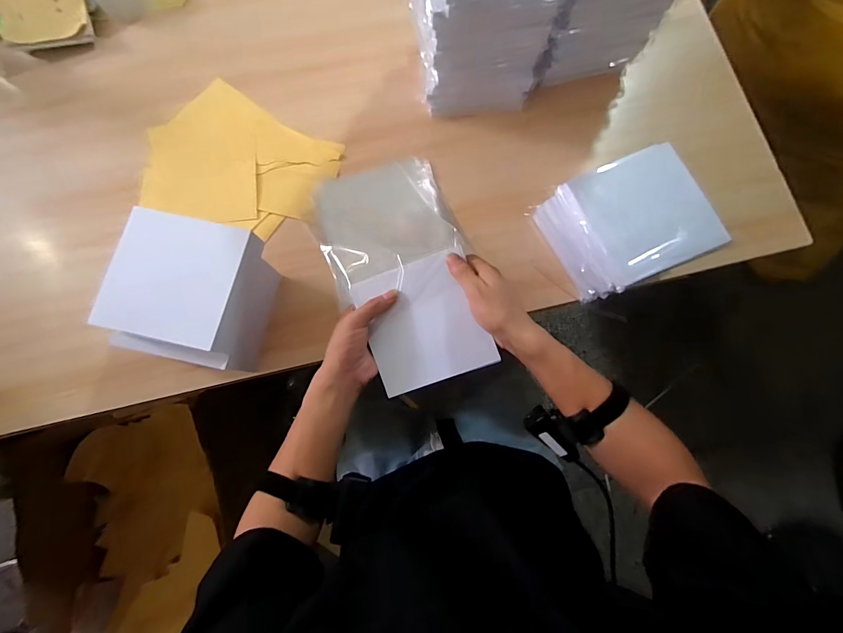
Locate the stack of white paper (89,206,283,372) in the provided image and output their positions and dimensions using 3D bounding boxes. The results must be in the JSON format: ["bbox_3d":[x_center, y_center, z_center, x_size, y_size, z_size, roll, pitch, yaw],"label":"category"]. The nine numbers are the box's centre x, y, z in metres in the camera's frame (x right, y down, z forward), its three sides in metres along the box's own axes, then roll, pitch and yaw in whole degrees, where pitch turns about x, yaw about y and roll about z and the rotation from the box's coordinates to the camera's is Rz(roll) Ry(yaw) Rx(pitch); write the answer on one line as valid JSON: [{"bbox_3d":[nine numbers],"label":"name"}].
[{"bbox_3d":[-0.296,-0.029,0.503,0.150,0.138,0.167,12,79,2],"label":"stack of white paper"}]

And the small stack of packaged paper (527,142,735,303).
[{"bbox_3d":[0.278,-0.125,0.525,0.159,0.113,0.161,-22,80,-4],"label":"small stack of packaged paper"}]

